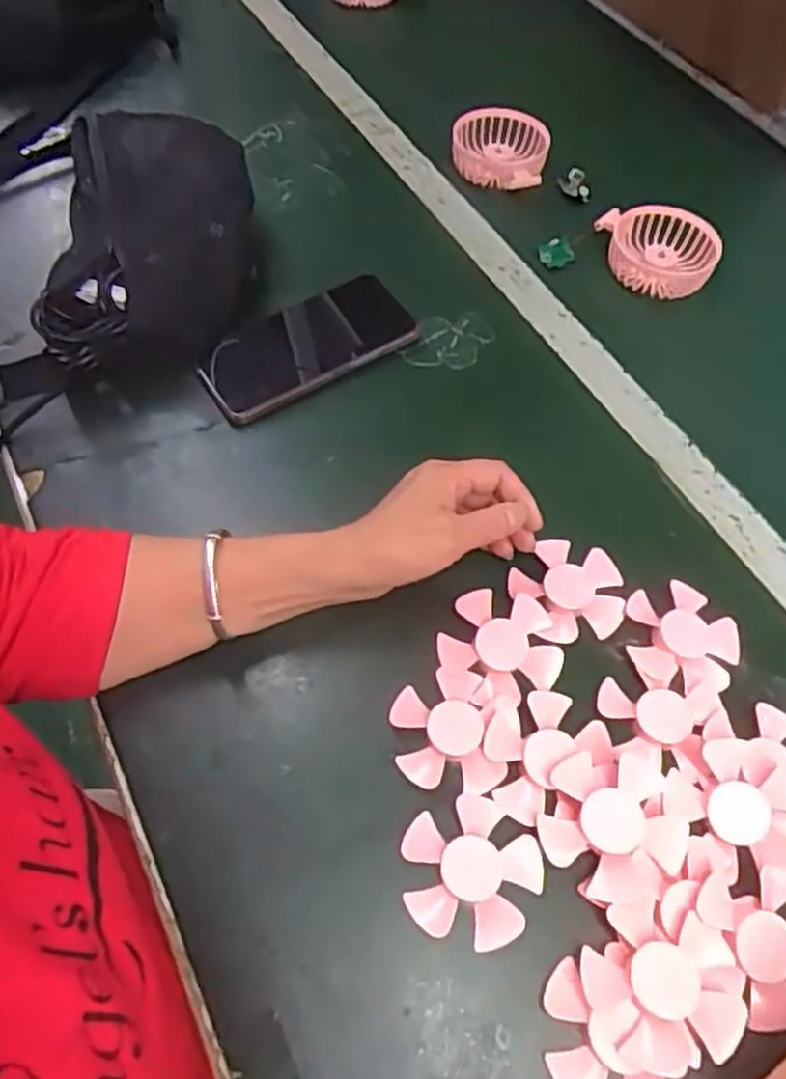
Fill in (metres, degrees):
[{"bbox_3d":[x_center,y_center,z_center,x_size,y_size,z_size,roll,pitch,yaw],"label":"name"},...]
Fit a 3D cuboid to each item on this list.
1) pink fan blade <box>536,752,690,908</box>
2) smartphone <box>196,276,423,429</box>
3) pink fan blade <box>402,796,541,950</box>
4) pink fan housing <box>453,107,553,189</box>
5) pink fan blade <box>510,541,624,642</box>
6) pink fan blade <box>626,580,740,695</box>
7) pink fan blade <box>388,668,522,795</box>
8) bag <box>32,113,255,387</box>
[{"bbox_3d":[0.114,0.148,0.398,0.073,0.016,0.072,1,57,-2],"label":"pink fan blade"},{"bbox_3d":[-0.067,-0.146,0.581,0.158,0.011,0.071,-32,73,-12],"label":"smartphone"},{"bbox_3d":[0.039,0.172,0.398,0.070,0.012,0.068,1,57,-2],"label":"pink fan blade"},{"bbox_3d":[0.103,-0.368,0.725,0.086,0.037,0.084,1,57,-2],"label":"pink fan housing"},{"bbox_3d":[0.110,0.030,0.483,0.067,0.007,0.068,1,57,-2],"label":"pink fan blade"},{"bbox_3d":[0.175,0.059,0.467,0.070,0.010,0.065,1,57,-2],"label":"pink fan blade"},{"bbox_3d":[0.035,0.109,0.437,0.072,0.015,0.066,1,57,-2],"label":"pink fan blade"},{"bbox_3d":[-0.180,-0.230,0.592,0.139,0.072,0.247,-1,58,-3],"label":"bag"}]

